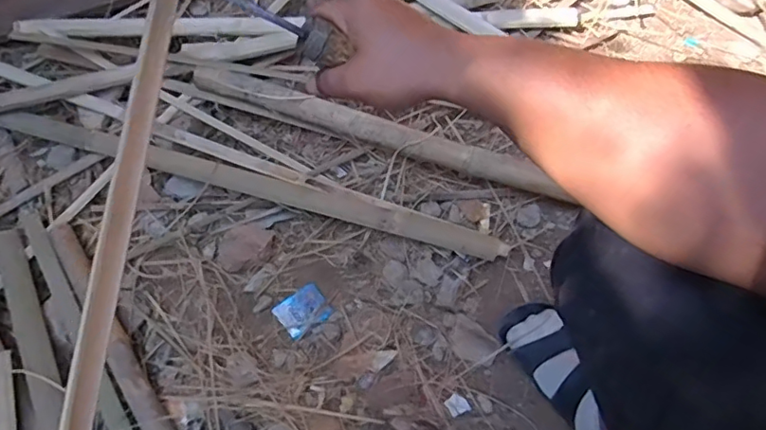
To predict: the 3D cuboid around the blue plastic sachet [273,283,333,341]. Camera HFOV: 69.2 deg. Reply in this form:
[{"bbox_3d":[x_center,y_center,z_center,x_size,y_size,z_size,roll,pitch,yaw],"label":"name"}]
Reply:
[{"bbox_3d":[-0.117,0.141,0.820,0.072,0.012,0.060,-35,69,-12],"label":"blue plastic sachet"}]

